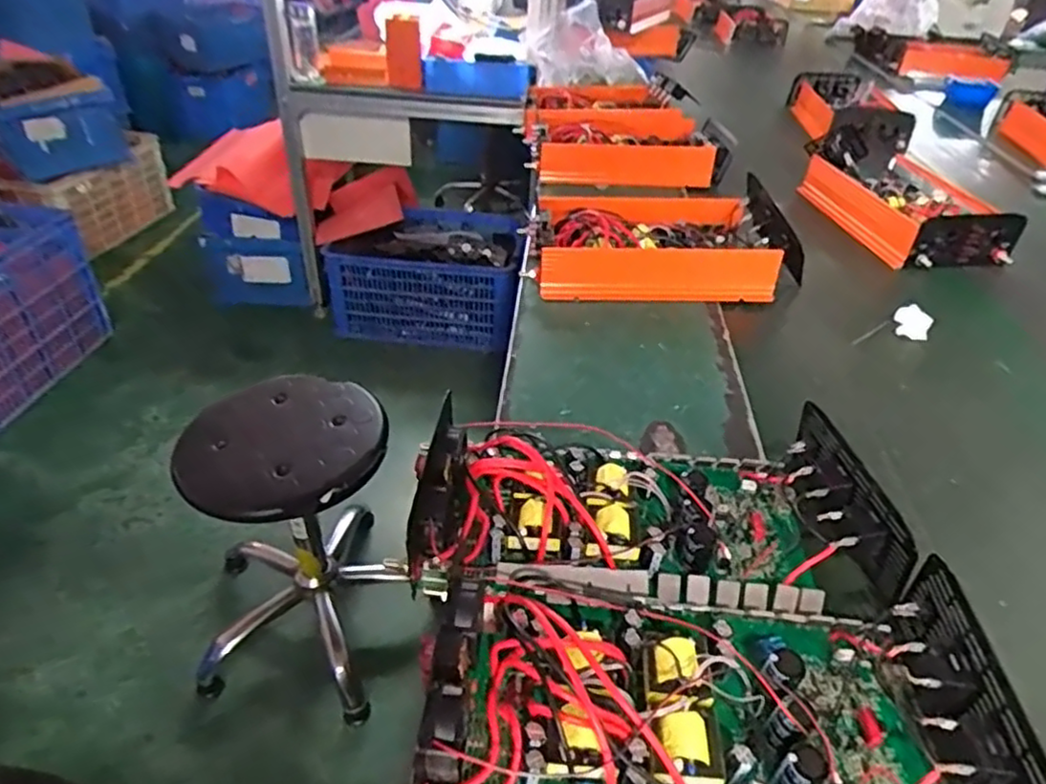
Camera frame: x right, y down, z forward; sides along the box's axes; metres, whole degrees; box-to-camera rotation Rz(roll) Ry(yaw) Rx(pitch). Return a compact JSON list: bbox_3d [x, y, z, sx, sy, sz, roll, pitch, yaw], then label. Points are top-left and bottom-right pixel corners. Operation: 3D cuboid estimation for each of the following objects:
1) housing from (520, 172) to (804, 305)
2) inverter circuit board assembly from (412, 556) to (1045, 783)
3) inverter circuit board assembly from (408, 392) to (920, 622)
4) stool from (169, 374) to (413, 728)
[{"bbox_3d":[0.207,-0.244,1.037,0.396,0.092,0.266,-2,38,-7],"label":"housing"},{"bbox_3d":[0.125,0.206,0.456,0.381,0.068,0.197,4,38,1],"label":"inverter circuit board assembly"},{"bbox_3d":[0.115,0.106,0.603,0.411,0.082,0.215,7,38,4],"label":"inverter circuit board assembly"},{"bbox_3d":[-0.405,0.243,1.194,0.358,0.474,0.418,7,39,6],"label":"stool"}]

